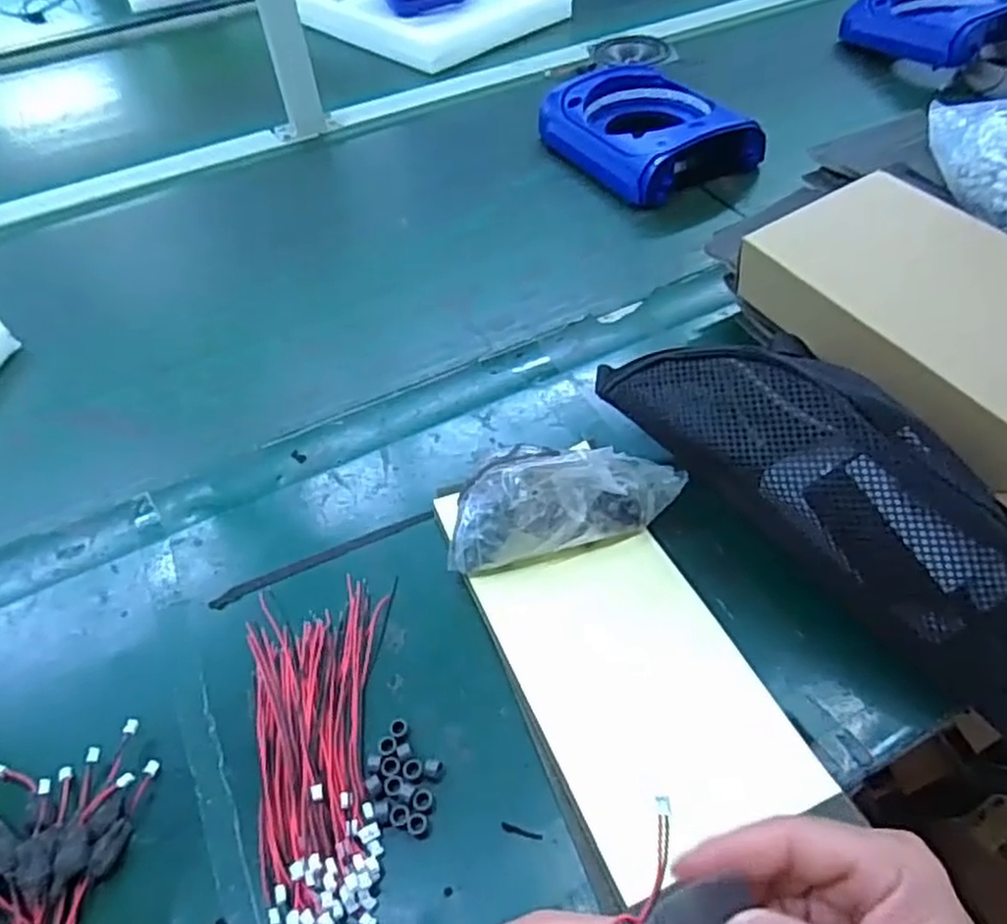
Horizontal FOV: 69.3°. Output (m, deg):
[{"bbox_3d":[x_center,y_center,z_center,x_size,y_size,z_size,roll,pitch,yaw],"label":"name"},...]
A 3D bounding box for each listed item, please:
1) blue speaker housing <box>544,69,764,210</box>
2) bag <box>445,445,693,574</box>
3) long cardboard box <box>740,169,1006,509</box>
[{"bbox_3d":[0.157,-0.379,0.831,0.165,0.065,0.218,-25,53,-16],"label":"blue speaker housing"},{"bbox_3d":[0.035,0.017,0.474,0.149,0.081,0.068,-11,50,-5],"label":"bag"},{"bbox_3d":[0.300,-0.083,0.474,0.133,0.071,0.299,-23,52,-14],"label":"long cardboard box"}]

